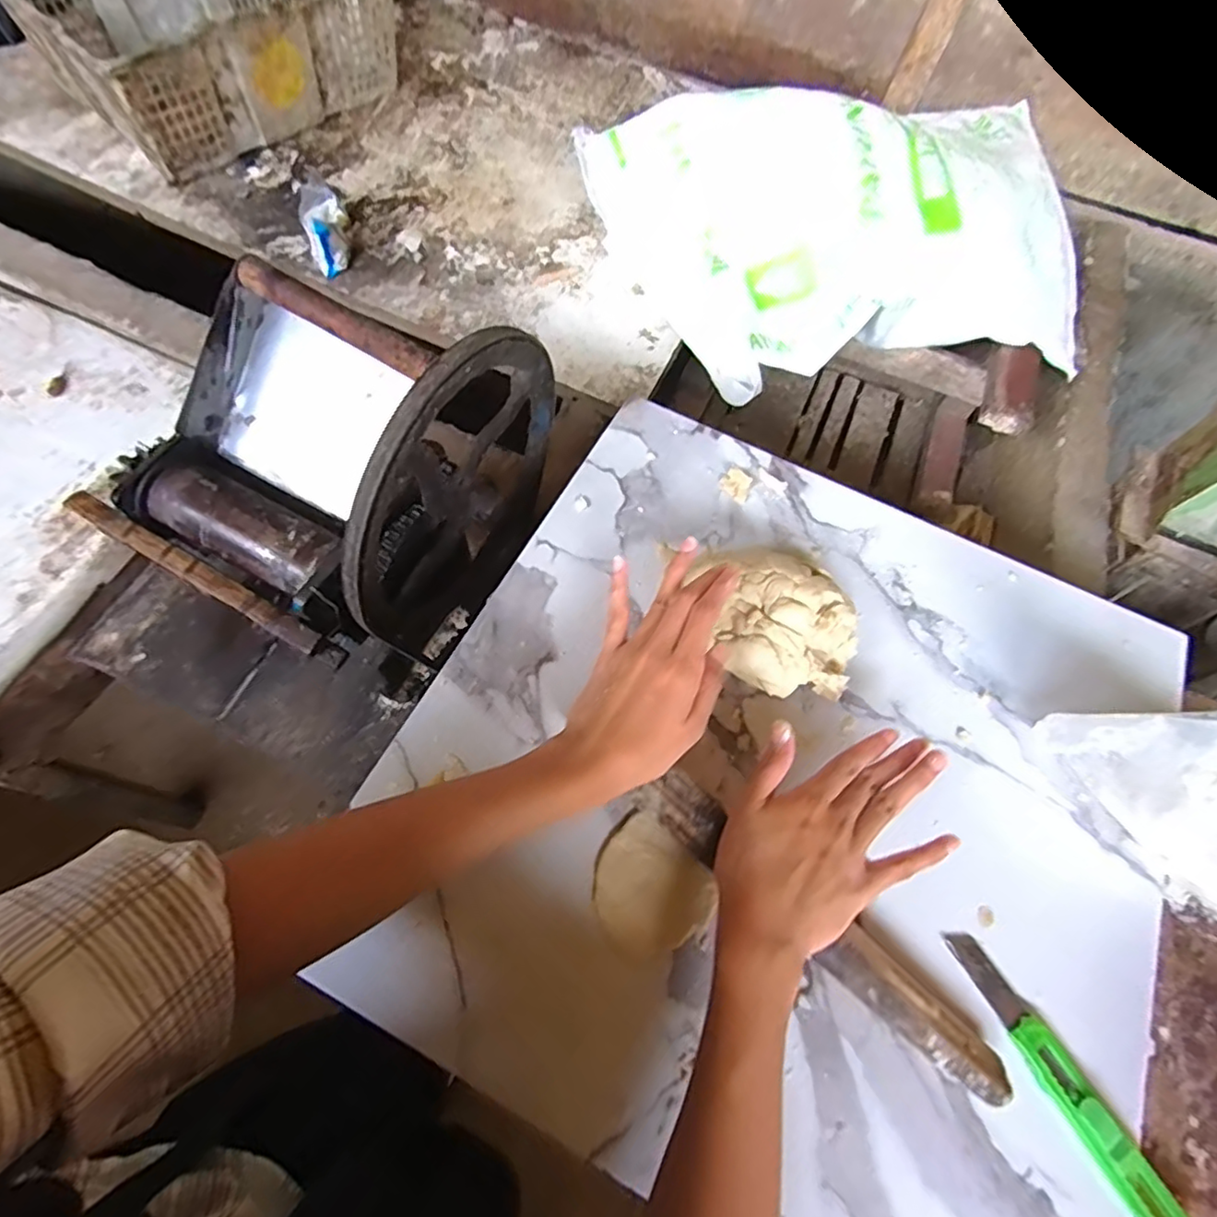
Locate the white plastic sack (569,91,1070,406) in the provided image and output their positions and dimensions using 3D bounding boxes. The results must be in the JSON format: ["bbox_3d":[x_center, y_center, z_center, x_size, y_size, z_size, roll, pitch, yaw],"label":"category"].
[{"bbox_3d":[0.327,-0.514,0.844,0.674,0.186,0.396,-6,68,-8],"label":"white plastic sack"}]

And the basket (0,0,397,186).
[{"bbox_3d":[-0.603,-0.894,0.937,0.352,0.159,0.474,41,69,12],"label":"basket"}]

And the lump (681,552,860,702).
[{"bbox_3d":[0.122,0.012,0.438,0.120,0.058,0.101,-4,65,-6],"label":"lump"}]

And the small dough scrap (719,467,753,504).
[{"bbox_3d":[0.109,-0.104,0.519,0.028,0.006,0.026,42,69,12],"label":"small dough scrap"}]

